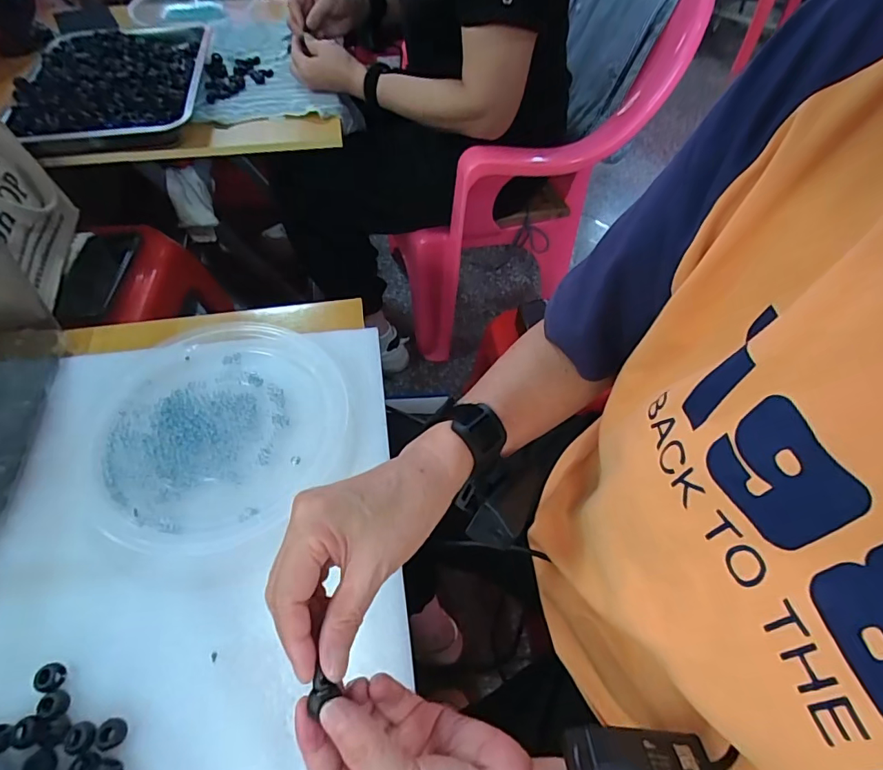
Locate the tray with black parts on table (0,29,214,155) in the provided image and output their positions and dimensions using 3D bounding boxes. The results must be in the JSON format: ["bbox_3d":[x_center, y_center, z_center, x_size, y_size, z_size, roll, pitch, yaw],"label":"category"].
[{"bbox_3d":[-0.501,-0.468,0.744,0.253,0.055,0.328,-6,54,-6],"label":"tray with black parts on table"}]

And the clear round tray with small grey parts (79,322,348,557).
[{"bbox_3d":[-0.219,0.038,0.477,0.239,0.016,0.242,1,54,-1],"label":"clear round tray with small grey parts"}]

